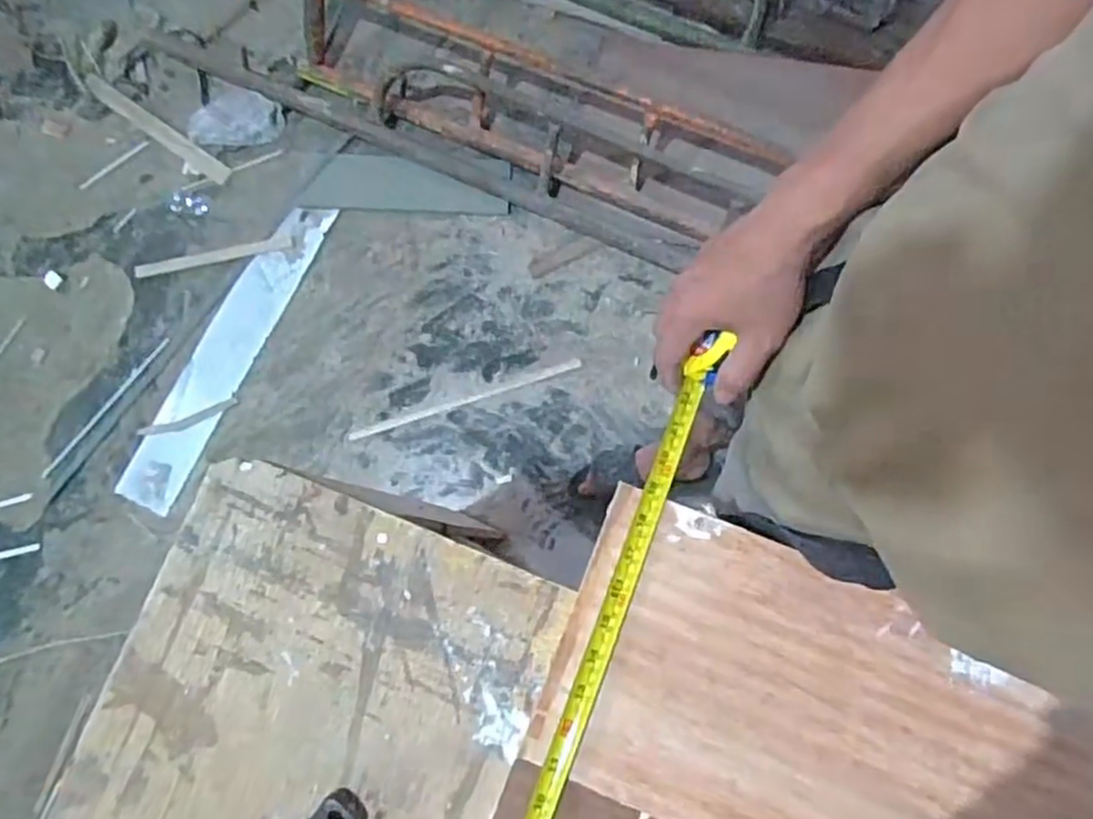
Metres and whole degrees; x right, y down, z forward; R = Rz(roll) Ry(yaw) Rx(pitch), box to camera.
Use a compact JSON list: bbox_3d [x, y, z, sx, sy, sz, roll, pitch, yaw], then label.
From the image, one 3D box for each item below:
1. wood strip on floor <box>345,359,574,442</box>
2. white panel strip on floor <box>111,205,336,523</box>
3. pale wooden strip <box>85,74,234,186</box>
[{"bbox_3d":[-0.156,-0.019,1.427,0.464,0.011,0.023,-18,79,-4],"label":"wood strip on floor"},{"bbox_3d":[-0.646,-0.127,1.471,0.148,0.020,0.678,20,76,20],"label":"white panel strip on floor"},{"bbox_3d":[-0.859,-0.621,1.605,0.401,0.013,0.044,36,81,9],"label":"pale wooden strip"}]

